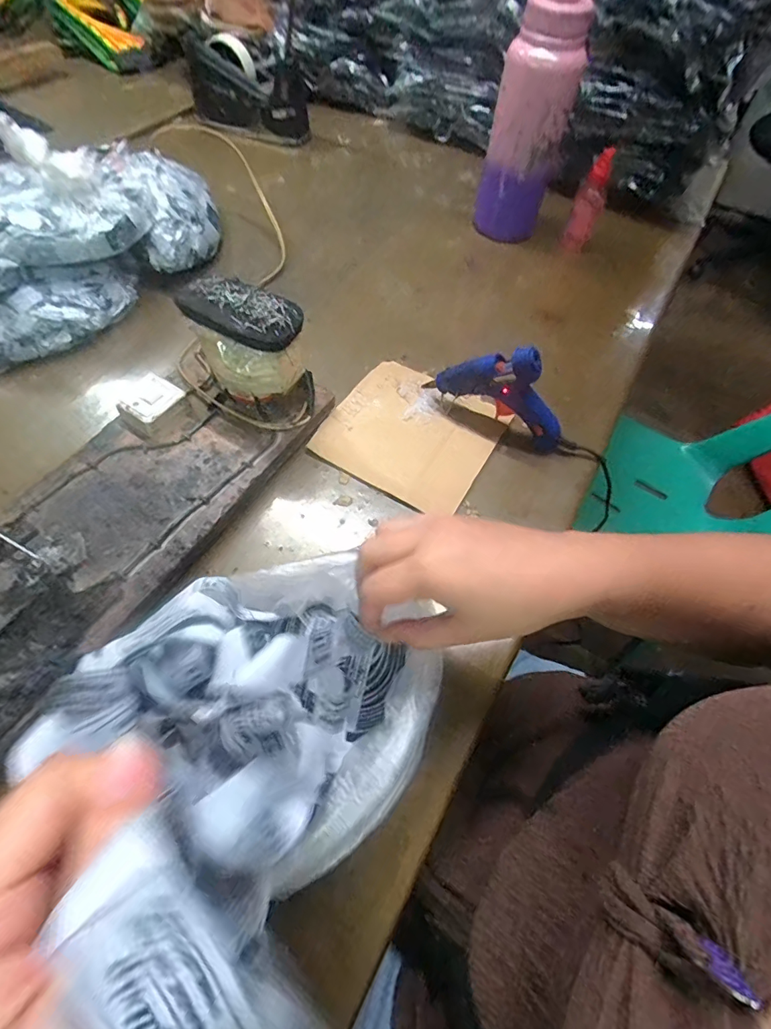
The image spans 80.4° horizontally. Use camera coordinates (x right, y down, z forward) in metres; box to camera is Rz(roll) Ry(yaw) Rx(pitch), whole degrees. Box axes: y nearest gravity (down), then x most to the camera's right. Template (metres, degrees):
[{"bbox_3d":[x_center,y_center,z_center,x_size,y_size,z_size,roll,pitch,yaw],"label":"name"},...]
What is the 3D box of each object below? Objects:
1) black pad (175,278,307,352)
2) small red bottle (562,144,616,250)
[{"bbox_3d":[-0.118,-0.164,0.367,0.100,0.016,0.053,23,60,11],"label":"black pad"},{"bbox_3d":[0.277,-0.424,0.616,0.038,0.101,0.033,22,60,10],"label":"small red bottle"}]

